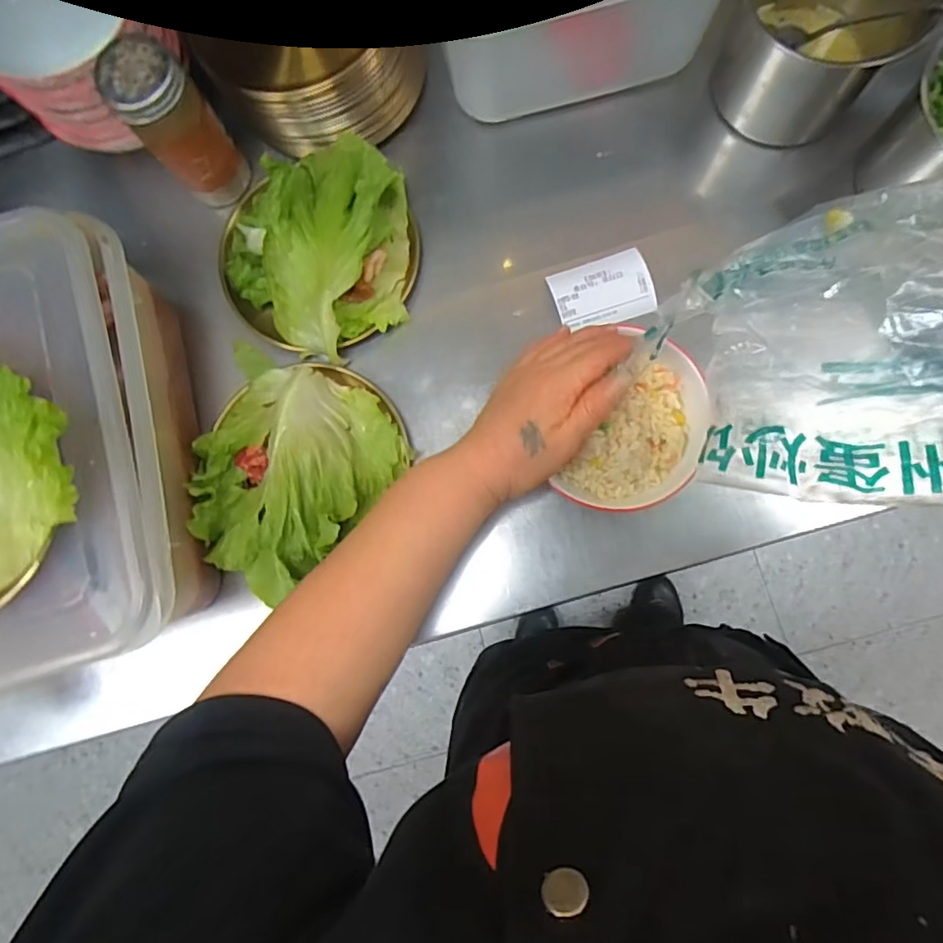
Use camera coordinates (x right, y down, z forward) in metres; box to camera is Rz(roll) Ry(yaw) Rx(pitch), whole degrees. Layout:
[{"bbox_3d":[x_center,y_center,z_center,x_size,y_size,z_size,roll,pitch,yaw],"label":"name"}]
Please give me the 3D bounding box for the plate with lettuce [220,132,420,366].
[{"bbox_3d":[-0.117,-0.174,0.449,0.160,0.071,0.146,0,83,4],"label":"plate with lettuce"}]

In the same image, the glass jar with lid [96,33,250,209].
[{"bbox_3d":[-0.218,-0.260,0.438,0.058,0.120,0.052,-42,82,-2],"label":"glass jar with lid"}]

